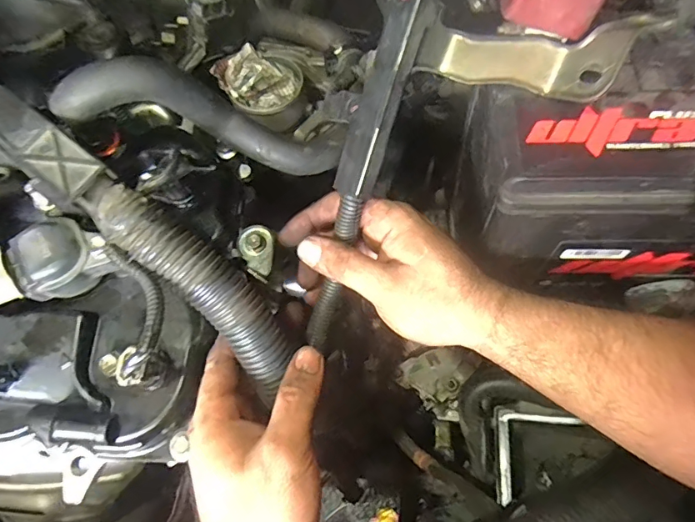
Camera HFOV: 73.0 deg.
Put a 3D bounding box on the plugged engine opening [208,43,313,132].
[{"bbox_3d":[-0.066,-0.137,0.368,0.059,0.050,0.059,-33,66,-12],"label":"plugged engine opening"}]

